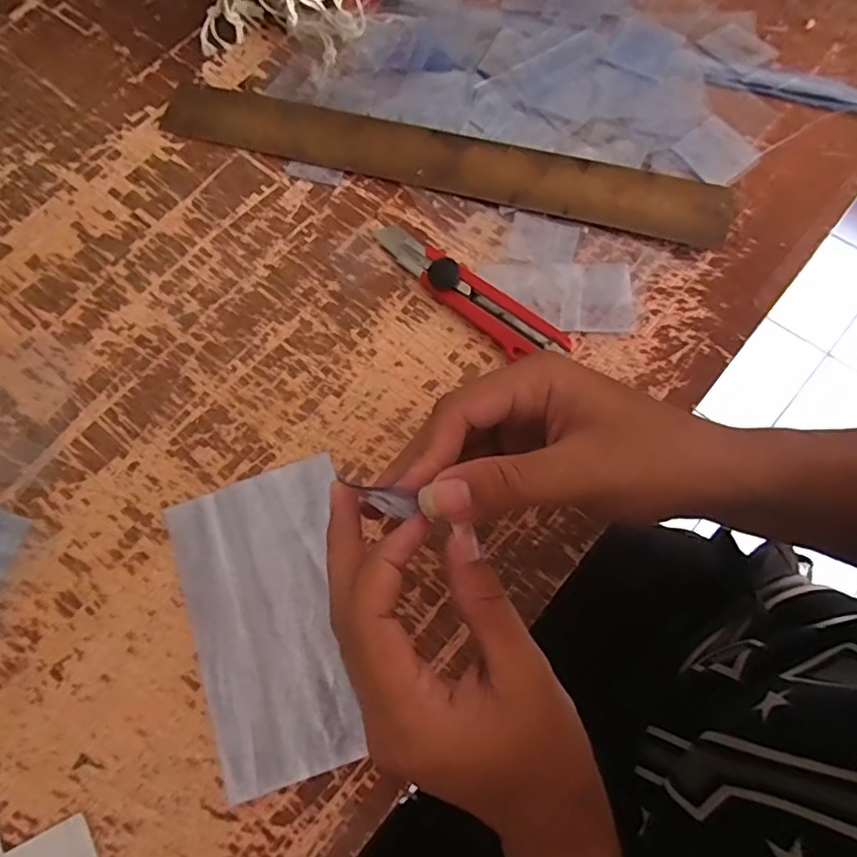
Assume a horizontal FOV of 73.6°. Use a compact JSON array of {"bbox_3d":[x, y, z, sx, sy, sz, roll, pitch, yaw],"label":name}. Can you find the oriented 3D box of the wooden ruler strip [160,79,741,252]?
[{"bbox_3d":[0.002,-0.203,0.429,0.430,0.007,0.046,17,85,10],"label":"wooden ruler strip"}]

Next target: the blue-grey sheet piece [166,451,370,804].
[{"bbox_3d":[-0.086,0.108,0.334,0.100,0.005,0.168,-20,71,-6],"label":"blue-grey sheet piece"}]

